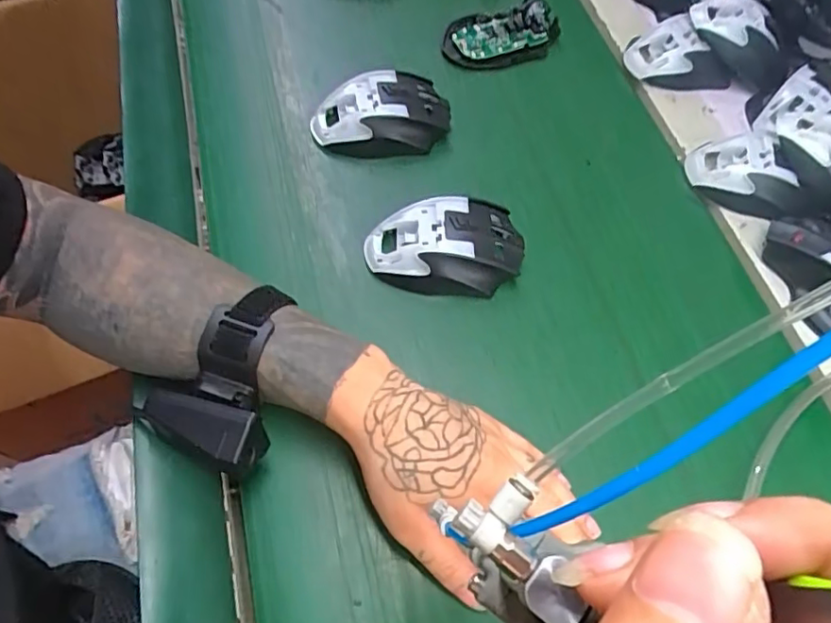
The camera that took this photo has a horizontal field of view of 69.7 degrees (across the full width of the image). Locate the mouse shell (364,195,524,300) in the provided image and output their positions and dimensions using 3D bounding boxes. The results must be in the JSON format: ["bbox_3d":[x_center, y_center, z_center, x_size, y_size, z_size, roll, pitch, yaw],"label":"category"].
[{"bbox_3d":[0.022,-0.049,0.444,0.114,0.037,0.069,2,61,-4],"label":"mouse shell"}]

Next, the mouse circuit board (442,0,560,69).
[{"bbox_3d":[0.085,-0.275,0.592,0.125,0.027,0.073,-25,64,-15],"label":"mouse circuit board"}]

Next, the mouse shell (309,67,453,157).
[{"bbox_3d":[-0.028,-0.167,0.507,0.118,0.034,0.069,-14,63,-12],"label":"mouse shell"}]

